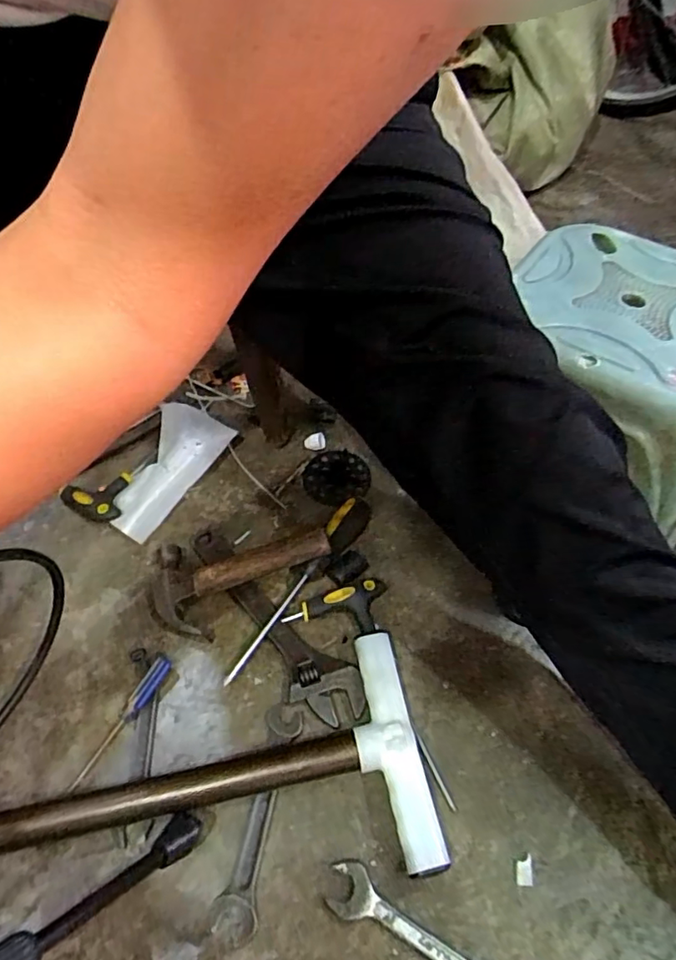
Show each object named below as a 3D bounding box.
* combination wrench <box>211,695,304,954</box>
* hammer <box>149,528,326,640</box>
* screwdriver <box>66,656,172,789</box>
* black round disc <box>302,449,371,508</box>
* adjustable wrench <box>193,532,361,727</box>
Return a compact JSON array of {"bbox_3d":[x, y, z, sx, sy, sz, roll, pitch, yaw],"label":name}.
[{"bbox_3d":[-0.060,0.259,0.435,0.032,0.008,0.162,9,54,7],"label":"combination wrench"},{"bbox_3d":[-0.098,0.088,0.537,0.184,0.026,0.097,-18,54,3],"label":"hammer"},{"bbox_3d":[-0.185,0.206,0.479,0.017,0.015,0.121,30,75,21],"label":"screwdriver"},{"bbox_3d":[-0.001,-0.003,0.634,0.075,0.006,0.075,0,53,0],"label":"black round disc"},{"bbox_3d":[-0.069,0.131,0.525,0.052,0.017,0.237,-37,61,-24],"label":"adjustable wrench"}]

